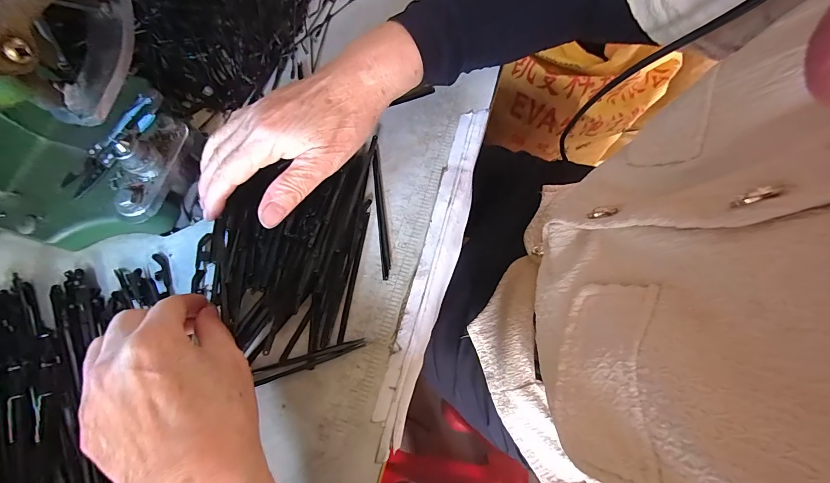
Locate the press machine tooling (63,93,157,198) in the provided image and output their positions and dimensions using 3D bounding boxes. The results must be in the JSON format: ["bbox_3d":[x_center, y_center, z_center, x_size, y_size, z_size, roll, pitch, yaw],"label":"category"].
[{"bbox_3d":[-0.232,-0.074,0.273,0.022,0.005,0.089,32,77,9],"label":"press machine tooling"}]

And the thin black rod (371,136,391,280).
[{"bbox_3d":[-0.028,-0.030,0.280,0.007,0.004,0.118,-7,74,-1],"label":"thin black rod"}]

